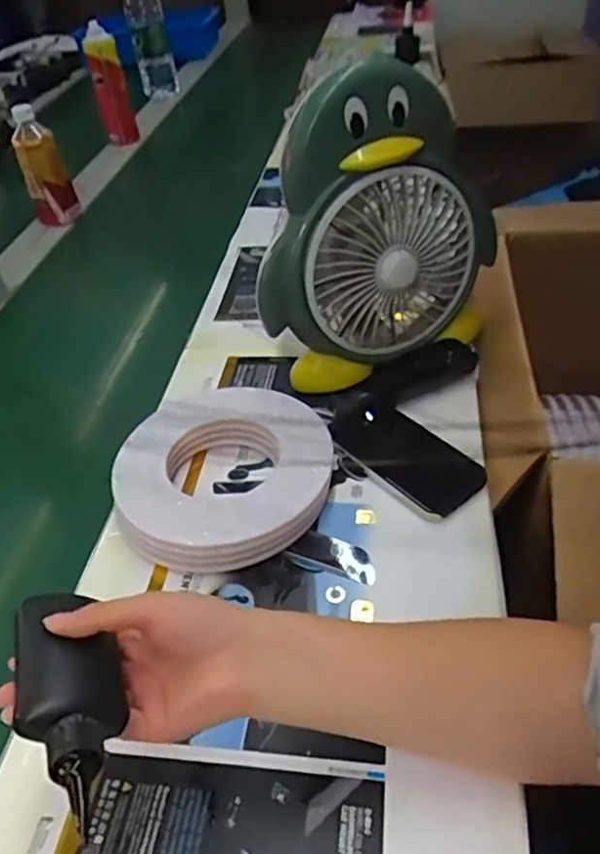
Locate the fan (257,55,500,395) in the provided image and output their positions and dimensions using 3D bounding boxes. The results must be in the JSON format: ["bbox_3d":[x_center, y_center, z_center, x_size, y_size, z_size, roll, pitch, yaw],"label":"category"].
[{"bbox_3d":[0.077,-0.191,0.641,0.258,0.291,0.097,-17,43,-12],"label":"fan"}]

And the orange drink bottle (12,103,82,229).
[{"bbox_3d":[-0.418,-0.415,1.068,0.075,0.198,0.071,-21,44,-16],"label":"orange drink bottle"}]

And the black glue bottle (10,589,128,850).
[{"bbox_3d":[-0.117,0.140,0.333,0.044,0.047,0.135,-18,40,-15],"label":"black glue bottle"}]

